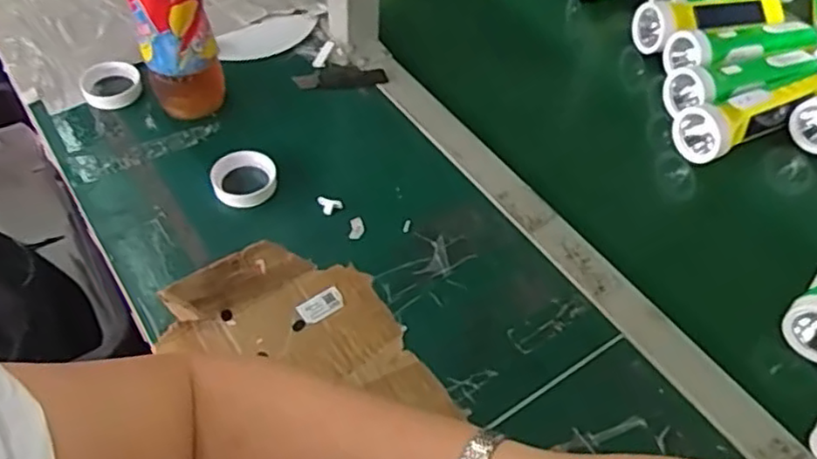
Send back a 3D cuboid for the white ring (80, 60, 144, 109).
[{"bbox_3d":[-0.289,-0.141,0.657,0.053,0.015,0.053,4,64,-9],"label":"white ring"}]

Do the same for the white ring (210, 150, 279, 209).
[{"bbox_3d":[-0.143,-0.043,0.588,0.055,0.014,0.057,1,51,-1],"label":"white ring"}]

